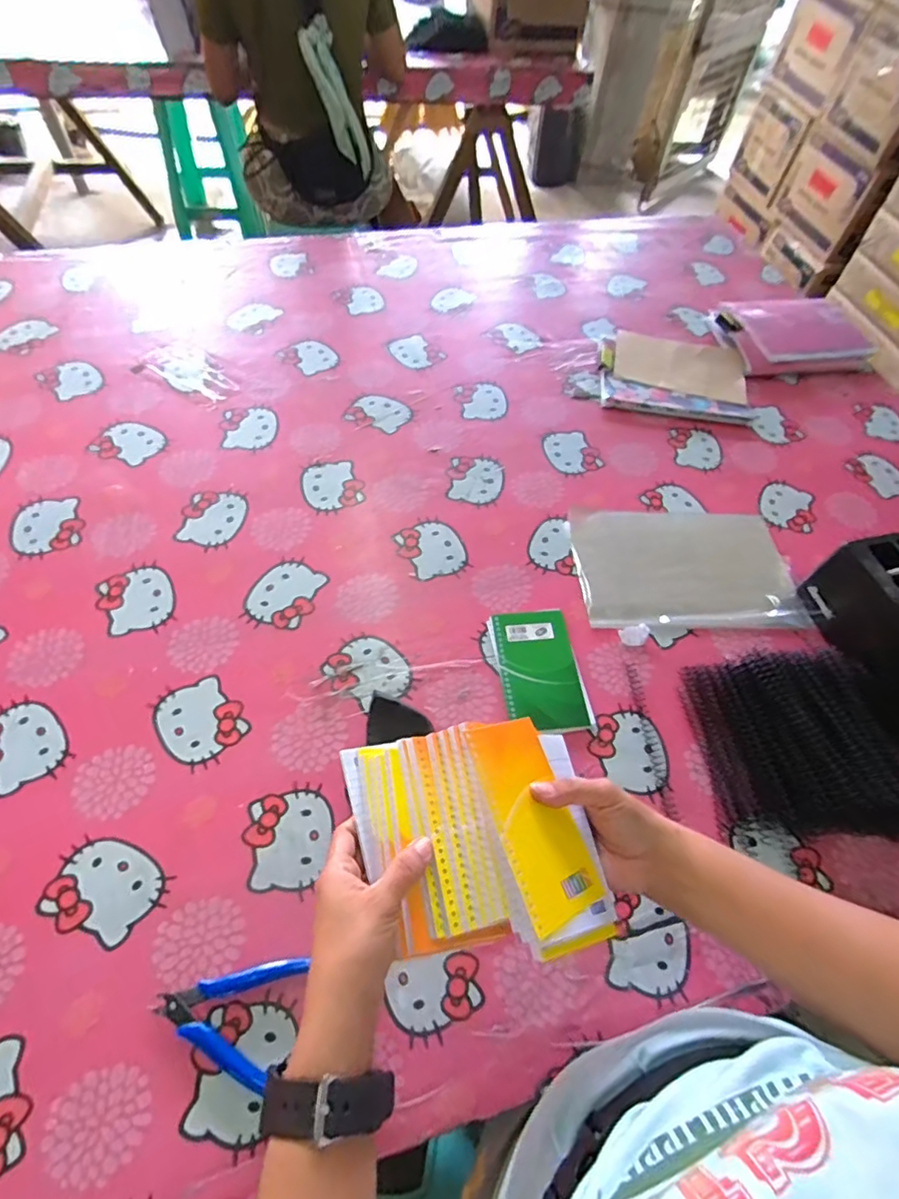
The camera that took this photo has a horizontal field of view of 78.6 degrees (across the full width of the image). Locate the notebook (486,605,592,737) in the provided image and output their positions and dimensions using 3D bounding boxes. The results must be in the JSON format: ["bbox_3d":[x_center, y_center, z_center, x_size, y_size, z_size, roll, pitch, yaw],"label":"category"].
[{"bbox_3d":[0.093,0.071,0.567,0.082,0.009,0.132,-8,60,-9],"label":"notebook"}]

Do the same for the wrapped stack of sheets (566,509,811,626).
[{"bbox_3d":[0.277,-0.041,0.656,0.253,0.016,0.162,-2,59,-5],"label":"wrapped stack of sheets"}]

